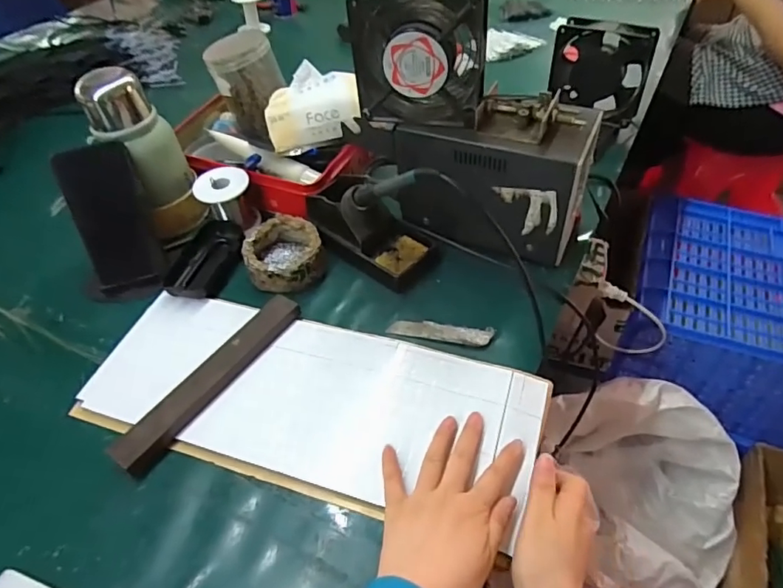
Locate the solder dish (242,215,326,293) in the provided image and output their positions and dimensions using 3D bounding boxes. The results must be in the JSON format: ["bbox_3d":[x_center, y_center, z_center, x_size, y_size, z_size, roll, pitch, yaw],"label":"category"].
[{"bbox_3d":[-0.119,-0.045,0.586,0.082,0.038,0.090,-2,48,2],"label":"solder dish"}]

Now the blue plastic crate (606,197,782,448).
[{"bbox_3d":[0.726,0.066,0.981,0.559,0.235,0.415,10,49,13],"label":"blue plastic crate"}]

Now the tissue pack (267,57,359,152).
[{"bbox_3d":[-0.102,-0.230,0.644,0.114,0.064,0.075,-7,48,-3],"label":"tissue pack"}]

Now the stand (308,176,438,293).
[{"bbox_3d":[-0.027,-0.076,0.581,0.150,0.077,0.072,27,55,25],"label":"stand"}]

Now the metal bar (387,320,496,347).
[{"bbox_3d":[0.048,0.037,0.518,0.101,0.004,0.019,5,63,11],"label":"metal bar"}]

